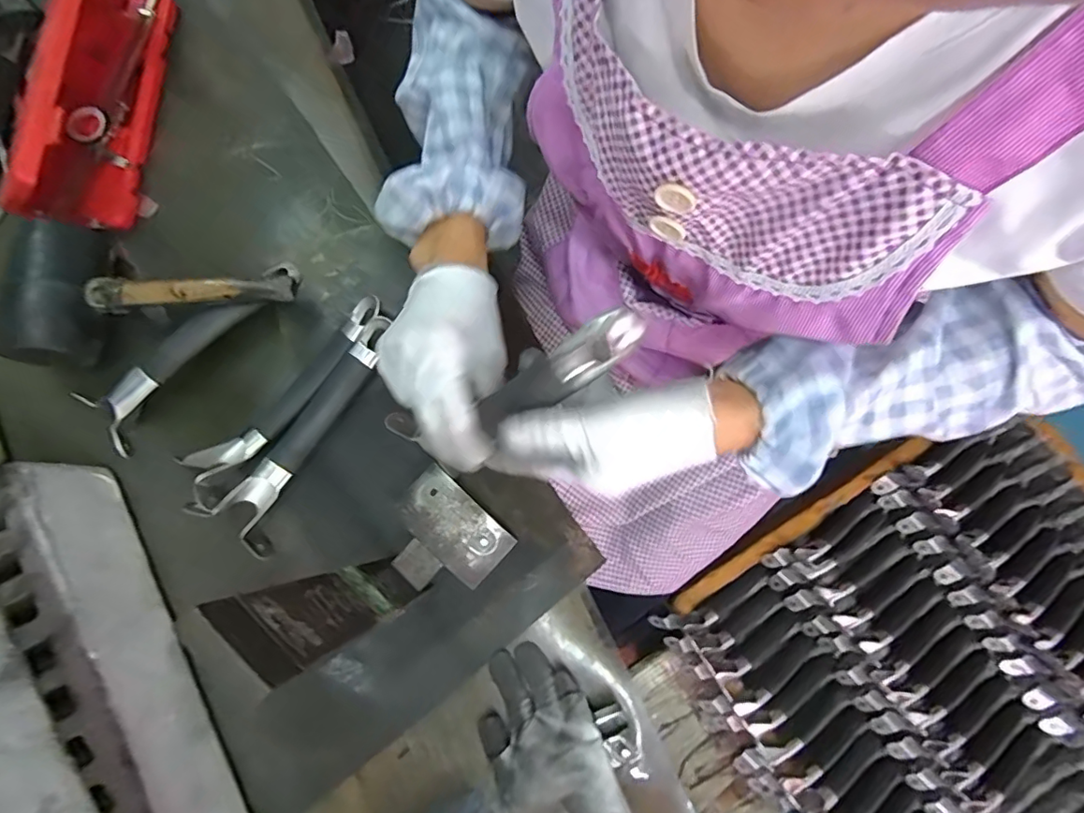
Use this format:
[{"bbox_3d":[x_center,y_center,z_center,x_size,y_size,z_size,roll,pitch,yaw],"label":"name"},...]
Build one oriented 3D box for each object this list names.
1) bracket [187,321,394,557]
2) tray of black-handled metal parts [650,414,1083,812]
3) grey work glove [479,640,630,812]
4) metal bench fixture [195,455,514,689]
[{"bbox_3d":[-0.192,0.018,0.448,0.062,0.033,0.210,35,82,6],"label":"bracket"},{"bbox_3d":[0.521,0.338,0.656,0.575,0.063,0.545,-32,81,-5],"label":"tray of black-handled metal parts"},{"bbox_3d":[0.001,0.257,0.394,0.089,0.073,0.137,-23,81,-4],"label":"grey work glove"},{"bbox_3d":[-0.079,0.083,0.309,0.087,0.220,0.074,42,83,7],"label":"metal bench fixture"}]

